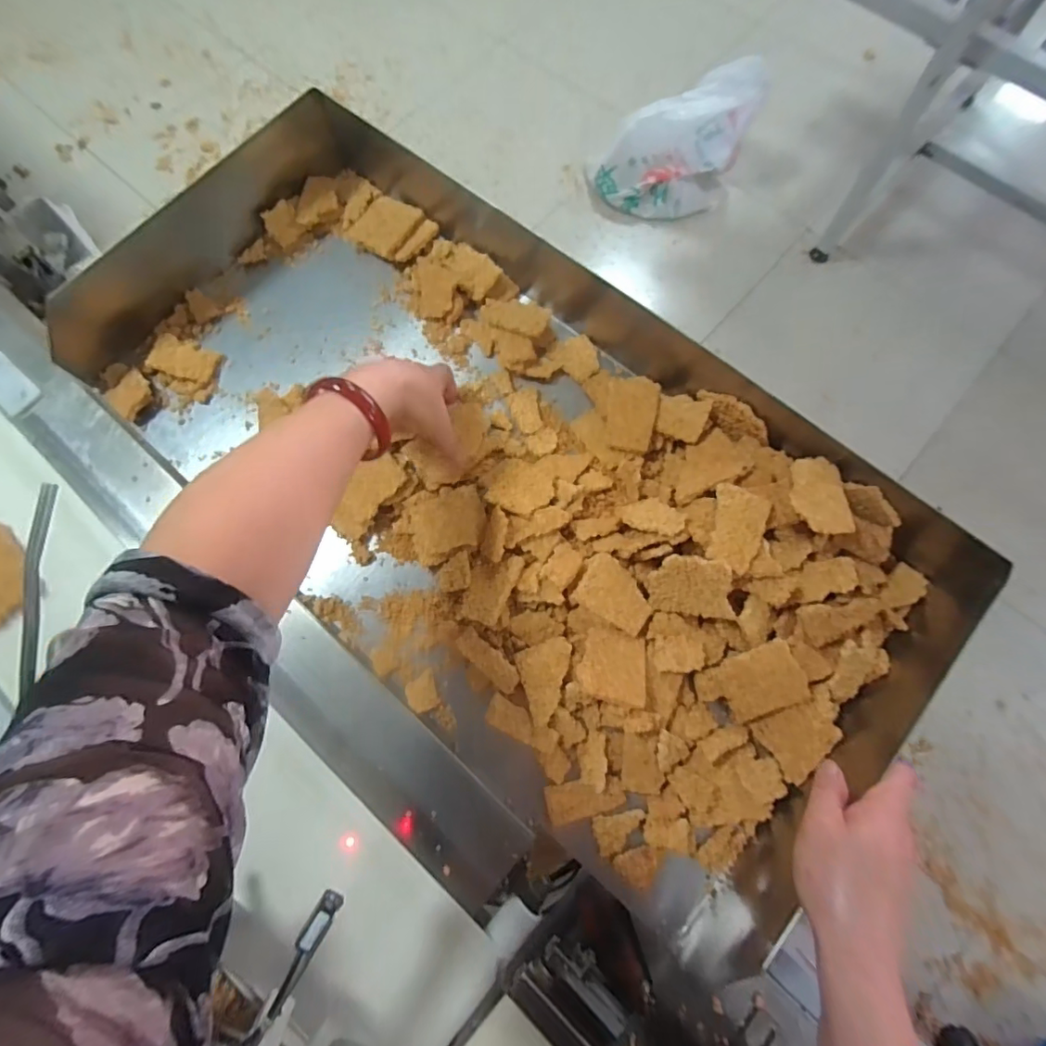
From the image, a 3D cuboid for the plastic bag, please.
[{"bbox_3d":[0.383,-0.987,1.392,0.385,0.301,0.195,-4,74,1],"label":"plastic bag"}]

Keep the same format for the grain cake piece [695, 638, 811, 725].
[{"bbox_3d":[0.196,0.139,0.452,0.084,0.009,0.053,-30,77,18],"label":"grain cake piece"}]

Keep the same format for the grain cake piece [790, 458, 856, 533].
[{"bbox_3d":[0.247,-0.023,0.439,0.042,0.009,0.067,-12,74,-1],"label":"grain cake piece"}]

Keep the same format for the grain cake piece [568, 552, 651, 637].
[{"bbox_3d":[0.084,0.063,0.476,0.067,0.012,0.051,26,77,9],"label":"grain cake piece"}]

